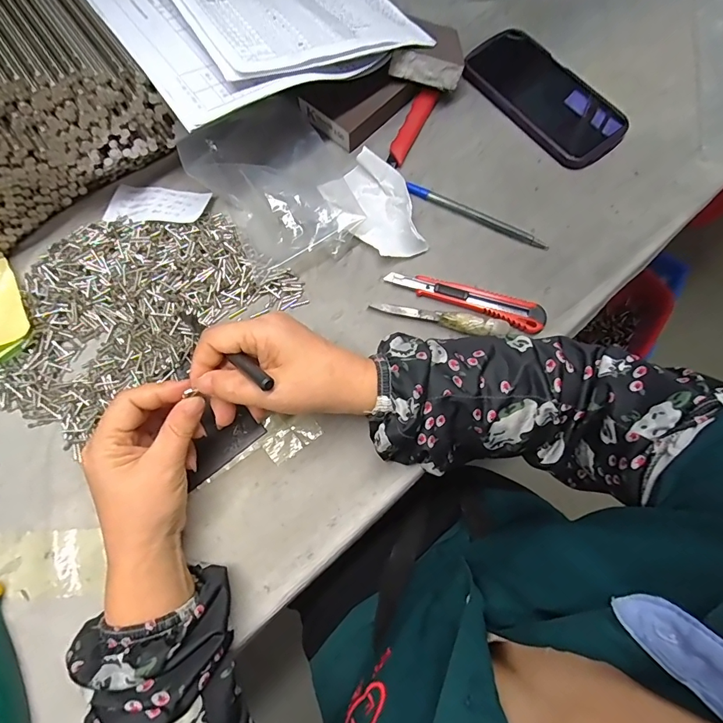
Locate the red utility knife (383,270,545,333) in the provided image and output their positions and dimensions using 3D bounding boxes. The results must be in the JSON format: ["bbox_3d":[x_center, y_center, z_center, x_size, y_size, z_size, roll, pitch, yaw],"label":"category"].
[{"bbox_3d":[0.089,-0.053,0.357,0.137,0.010,0.022,17,74,4],"label":"red utility knife"}]

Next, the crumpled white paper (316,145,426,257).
[{"bbox_3d":[0.011,-0.139,0.373,0.066,0.025,0.105,-25,76,-8],"label":"crumpled white paper"}]

